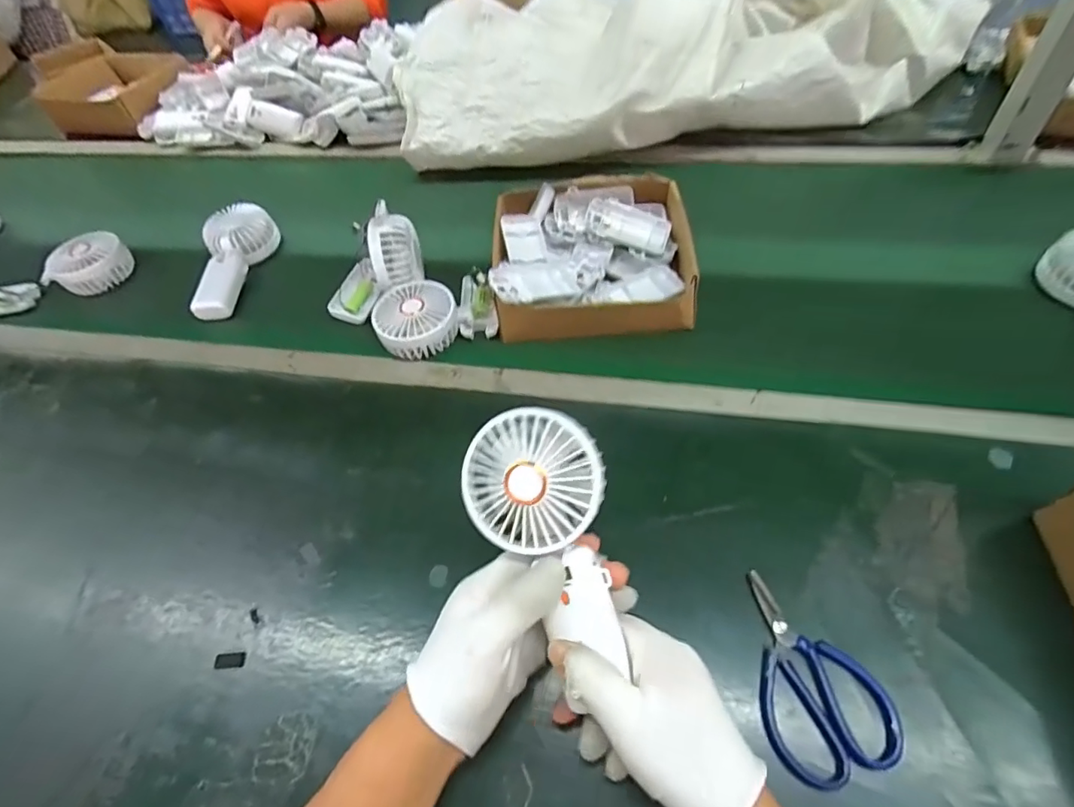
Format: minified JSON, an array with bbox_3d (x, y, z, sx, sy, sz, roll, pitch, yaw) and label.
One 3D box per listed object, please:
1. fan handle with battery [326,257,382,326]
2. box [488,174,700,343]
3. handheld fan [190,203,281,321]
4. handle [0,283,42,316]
[{"bbox_3d":[-0.213,-0.134,0.631,0.044,0.027,0.084,6,54,11],"label":"fan handle with battery"},{"bbox_3d":[0.059,-0.167,0.587,0.203,0.069,0.198,-4,52,3],"label":"box"},{"bbox_3d":[-0.386,-0.189,0.668,0.081,0.047,0.163,-10,52,-2],"label":"handheld fan"},{"bbox_3d":[-0.698,-0.131,0.679,0.098,0.039,0.026,-20,53,-9],"label":"handle"}]

